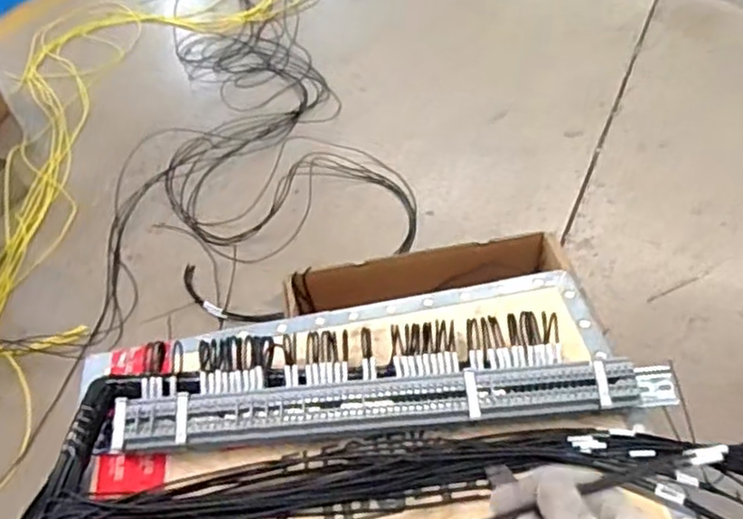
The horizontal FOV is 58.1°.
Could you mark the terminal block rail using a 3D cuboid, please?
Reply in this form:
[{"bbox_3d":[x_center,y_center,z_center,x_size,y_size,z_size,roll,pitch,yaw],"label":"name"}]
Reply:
[{"bbox_3d":[0.022,0.127,0.592,0.499,0.049,0.063,-4,46,1],"label":"terminal block rail"}]

